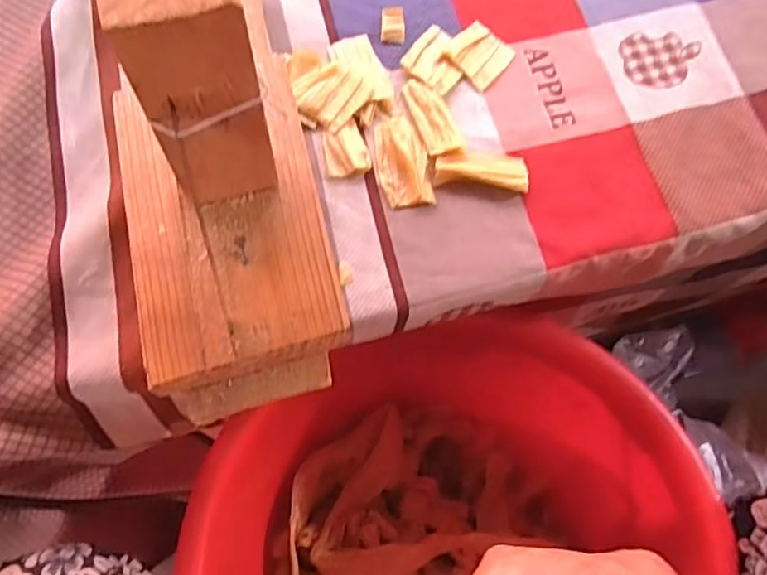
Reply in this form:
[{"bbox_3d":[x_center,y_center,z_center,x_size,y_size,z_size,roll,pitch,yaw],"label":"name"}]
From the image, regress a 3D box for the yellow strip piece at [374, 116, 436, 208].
[{"bbox_3d":[0.011,-0.071,0.337,0.028,0.008,0.054,-5,70,-4],"label":"yellow strip piece"}]

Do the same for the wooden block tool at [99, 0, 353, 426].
[{"bbox_3d":[-0.069,-0.037,0.247,0.084,0.147,0.150,-13,71,-7],"label":"wooden block tool"}]

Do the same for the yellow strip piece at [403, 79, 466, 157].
[{"bbox_3d":[0.028,-0.099,0.347,0.021,0.005,0.055,-16,71,-8],"label":"yellow strip piece"}]

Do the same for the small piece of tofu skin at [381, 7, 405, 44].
[{"bbox_3d":[0.006,-0.161,0.373,0.014,0.006,0.025,1,69,-2],"label":"small piece of tofu skin"}]

